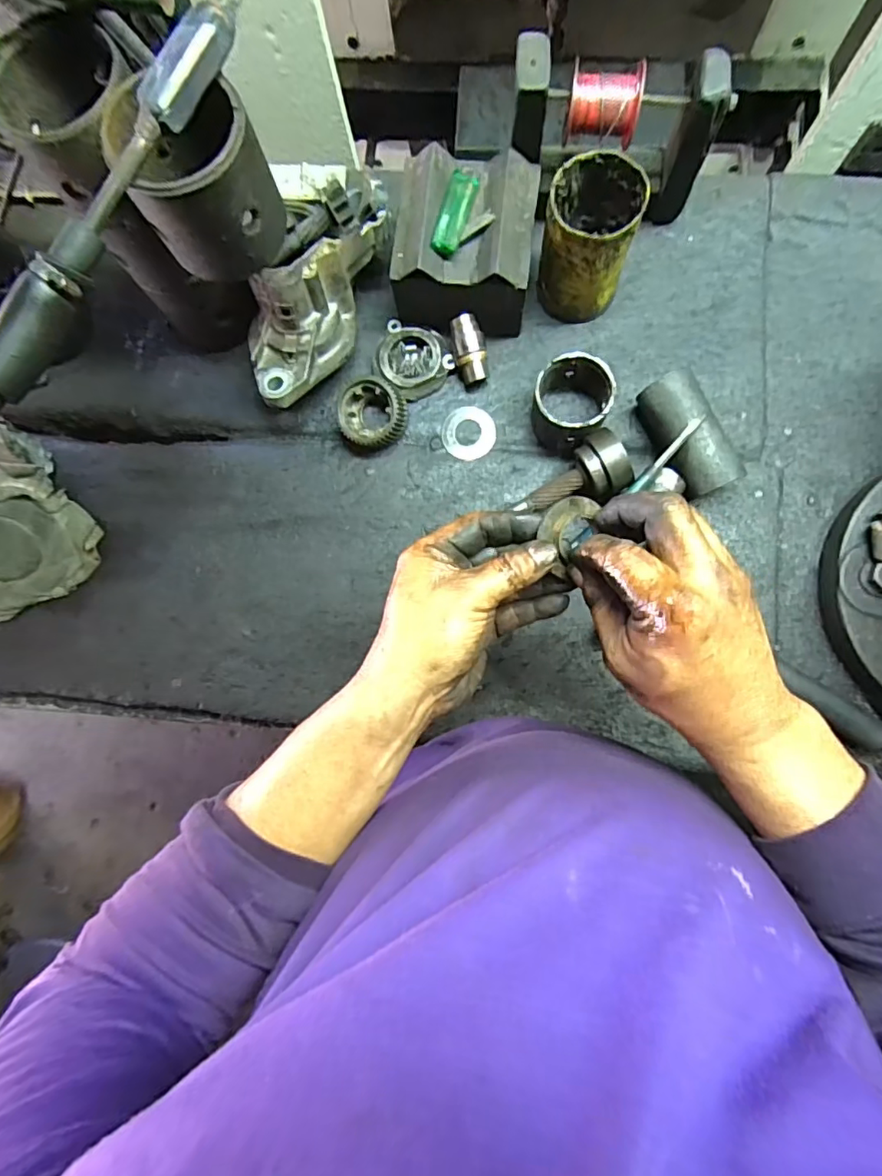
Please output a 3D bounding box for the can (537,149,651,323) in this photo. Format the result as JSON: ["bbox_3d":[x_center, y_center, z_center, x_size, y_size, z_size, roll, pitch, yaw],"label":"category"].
[{"bbox_3d":[0.130,-0.303,0.479,0.075,0.113,0.081,20,85,7],"label":"can"}]

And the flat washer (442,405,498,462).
[{"bbox_3d":[0.028,-0.151,0.527,0.053,0.004,0.051,-1,83,4],"label":"flat washer"}]

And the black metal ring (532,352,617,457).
[{"bbox_3d":[0.118,-0.166,0.490,0.068,0.055,0.073,16,84,6],"label":"black metal ring"}]

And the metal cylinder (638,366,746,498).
[{"bbox_3d":[0.222,-0.136,0.484,0.056,0.050,0.107,-25,82,1],"label":"metal cylinder"}]

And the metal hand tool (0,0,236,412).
[{"bbox_3d":[-0.197,-0.213,0.314,0.028,0.038,0.265,33,86,8],"label":"metal hand tool"}]

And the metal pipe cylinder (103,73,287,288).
[{"bbox_3d":[-0.154,-0.264,0.357,0.088,0.081,0.072,-5,82,4],"label":"metal pipe cylinder"}]

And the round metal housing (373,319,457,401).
[{"bbox_3d":[-0.029,-0.223,0.529,0.072,0.021,0.063,40,87,8],"label":"round metal housing"}]

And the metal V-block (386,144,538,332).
[{"bbox_3d":[0.023,-0.310,0.498,0.120,0.094,0.133,9,84,5],"label":"metal V-block"}]

